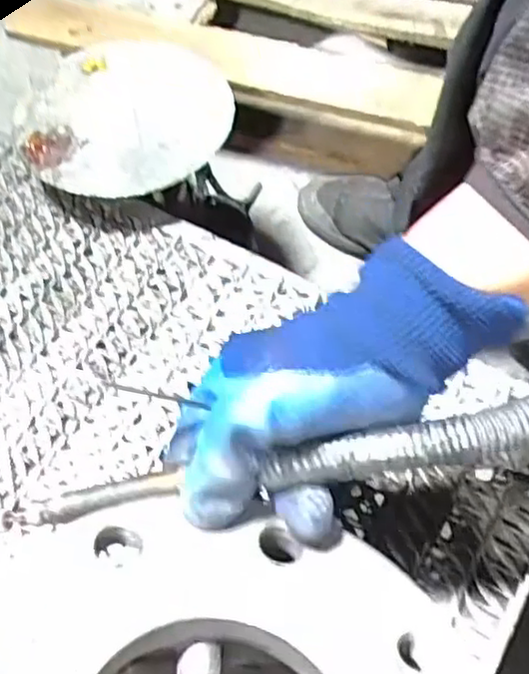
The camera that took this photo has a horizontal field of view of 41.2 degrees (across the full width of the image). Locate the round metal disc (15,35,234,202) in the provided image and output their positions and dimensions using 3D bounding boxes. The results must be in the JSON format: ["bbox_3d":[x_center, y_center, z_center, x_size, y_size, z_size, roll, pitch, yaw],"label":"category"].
[{"bbox_3d":[-0.108,-0.173,0.542,0.160,0.017,0.157,-1,60,2],"label":"round metal disc"}]

